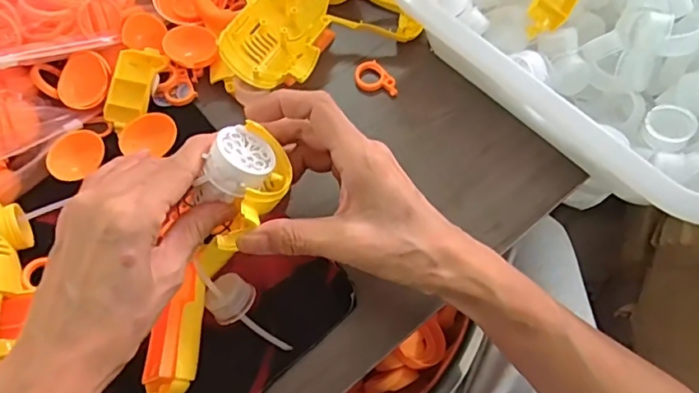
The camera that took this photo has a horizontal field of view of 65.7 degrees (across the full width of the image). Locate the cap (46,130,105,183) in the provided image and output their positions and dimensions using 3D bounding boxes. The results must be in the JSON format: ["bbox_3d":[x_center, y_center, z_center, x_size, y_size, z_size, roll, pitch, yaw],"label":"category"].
[{"bbox_3d":[-0.209,-0.032,0.414,0.037,0.015,0.042,33,74,13],"label":"cap"}]

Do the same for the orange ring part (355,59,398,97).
[{"bbox_3d":[0.021,-0.094,0.437,0.025,0.006,0.038,-33,72,-10],"label":"orange ring part"}]

